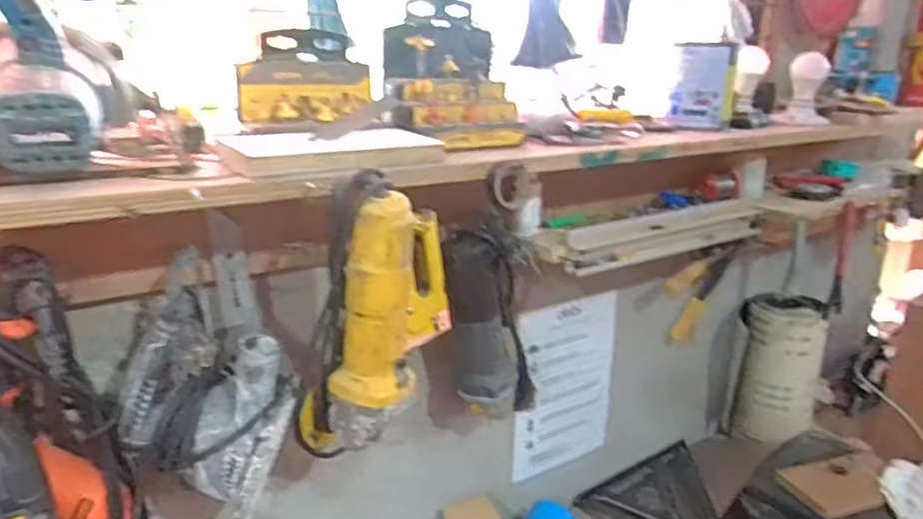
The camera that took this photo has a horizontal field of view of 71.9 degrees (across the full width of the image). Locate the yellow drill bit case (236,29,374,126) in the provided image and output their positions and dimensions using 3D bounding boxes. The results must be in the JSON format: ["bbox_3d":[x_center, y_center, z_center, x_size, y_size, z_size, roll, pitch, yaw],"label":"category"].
[{"bbox_3d":[-0.167,-0.198,0.698,0.153,0.097,0.036,-12,5,-31],"label":"yellow drill bit case"}]

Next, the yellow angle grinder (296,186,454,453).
[{"bbox_3d":[-0.091,0.055,0.678,0.113,0.257,0.189,5,18,12],"label":"yellow angle grinder"}]

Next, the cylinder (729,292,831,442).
[{"bbox_3d":[0.624,0.220,1.259,0.136,0.278,0.136,15,22,38],"label":"cylinder"}]

